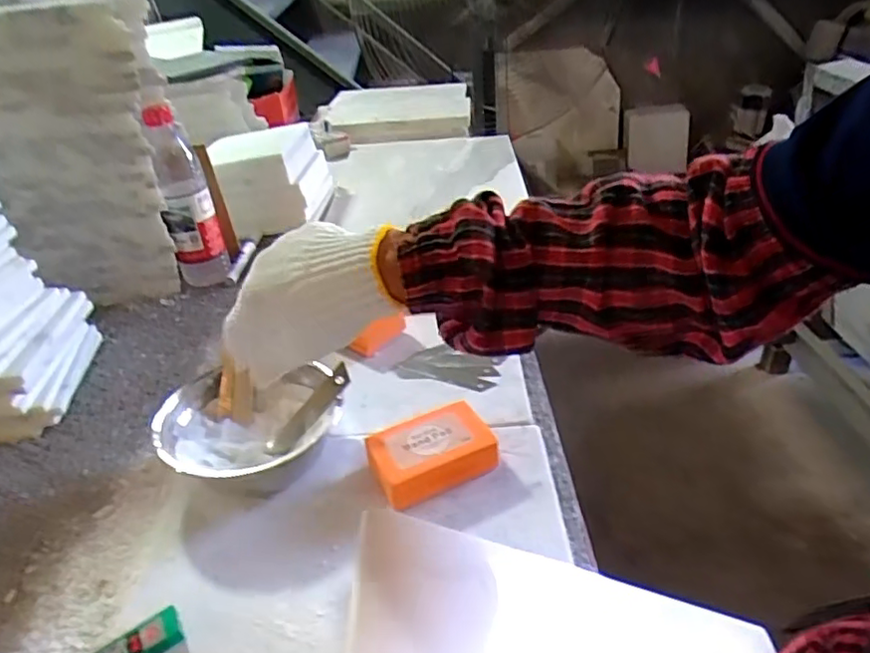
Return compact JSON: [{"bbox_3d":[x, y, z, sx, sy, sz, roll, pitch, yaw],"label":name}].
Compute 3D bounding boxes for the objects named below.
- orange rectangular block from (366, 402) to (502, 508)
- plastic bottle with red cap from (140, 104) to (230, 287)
[{"bbox_3d":[-0.002,0.102,0.500,0.093,0.034,0.059,-18,35,-18],"label":"orange rectangular block"},{"bbox_3d":[-0.314,-0.163,0.793,0.057,0.208,0.062,-9,33,-5],"label":"plastic bottle with red cap"}]

